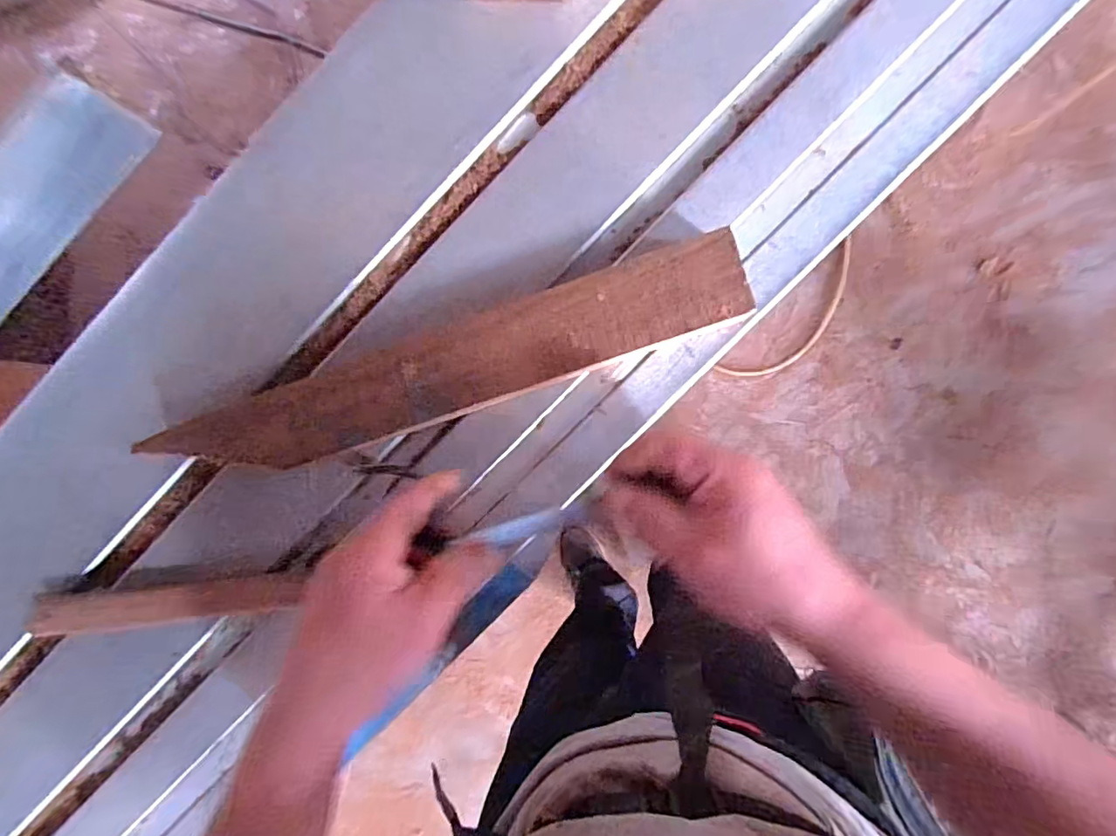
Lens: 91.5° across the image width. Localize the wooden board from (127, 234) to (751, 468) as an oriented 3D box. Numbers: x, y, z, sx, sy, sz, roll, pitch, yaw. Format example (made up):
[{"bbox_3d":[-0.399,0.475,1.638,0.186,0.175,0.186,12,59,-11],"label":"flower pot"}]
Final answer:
[{"bbox_3d":[-0.080,-0.031,0.364,0.409,0.022,0.061,-18,87,7],"label":"wooden board"}]

